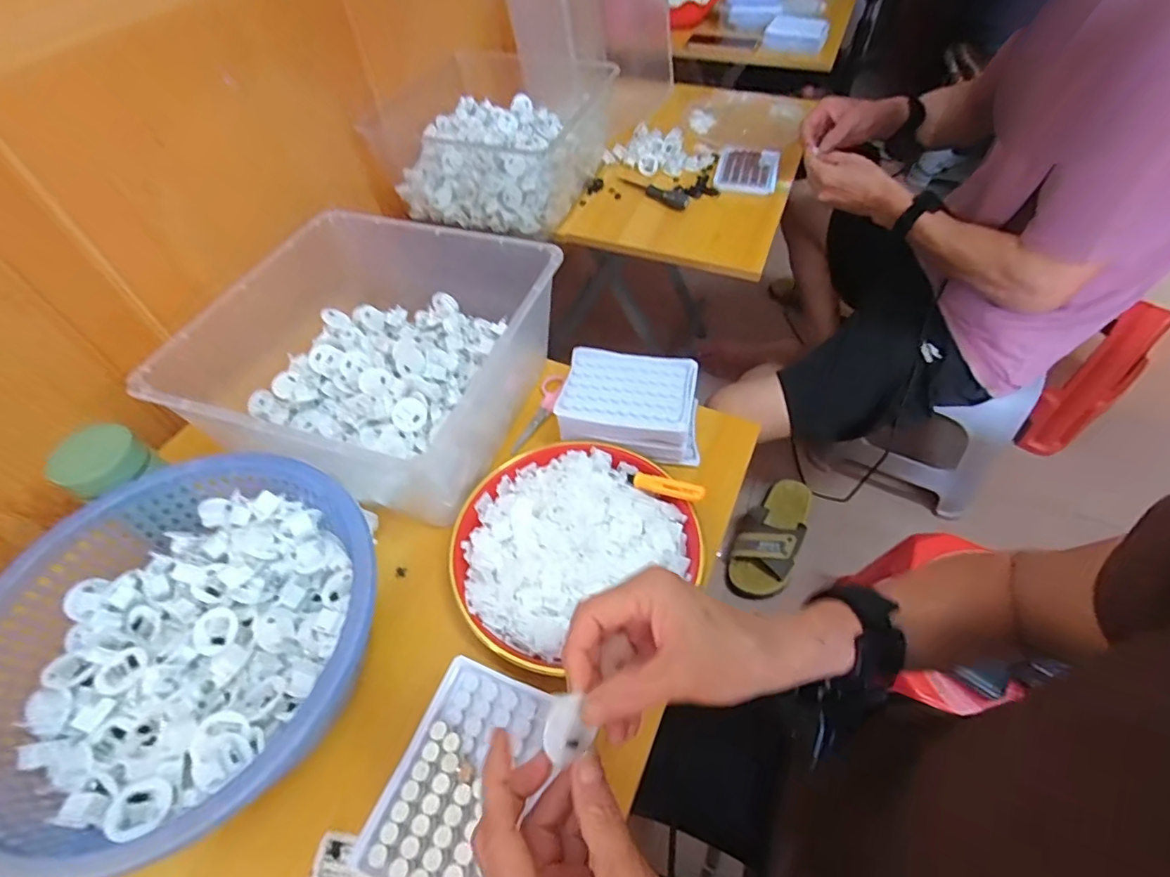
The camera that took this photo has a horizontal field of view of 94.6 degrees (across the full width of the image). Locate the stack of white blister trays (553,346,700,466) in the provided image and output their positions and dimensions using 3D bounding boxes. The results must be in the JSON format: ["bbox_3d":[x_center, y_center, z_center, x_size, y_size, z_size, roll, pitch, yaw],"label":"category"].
[{"bbox_3d":[0.049,-0.035,0.563,0.140,0.052,0.100,8,54,8],"label":"stack of white blister trays"}]

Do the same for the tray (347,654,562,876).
[{"bbox_3d":[-0.074,0.215,0.339,0.092,0.011,0.128,18,56,14],"label":"tray"}]

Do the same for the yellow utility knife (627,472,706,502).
[{"bbox_3d":[0.074,0.043,0.502,0.078,0.010,0.015,11,51,35],"label":"yellow utility knife"}]

